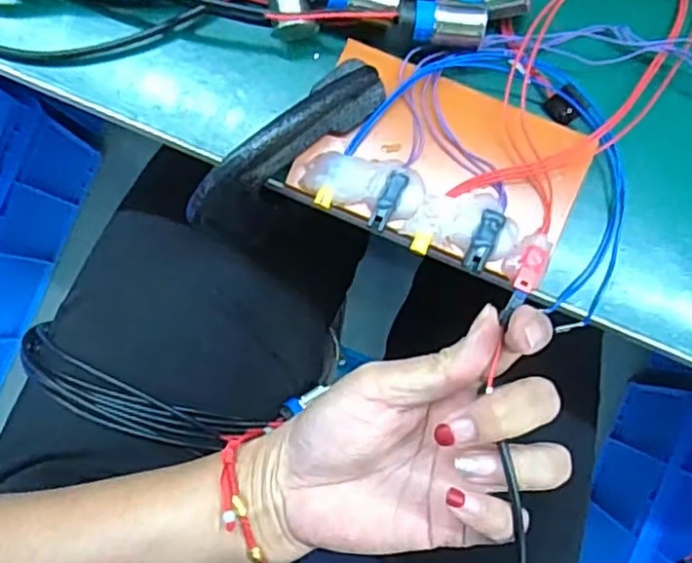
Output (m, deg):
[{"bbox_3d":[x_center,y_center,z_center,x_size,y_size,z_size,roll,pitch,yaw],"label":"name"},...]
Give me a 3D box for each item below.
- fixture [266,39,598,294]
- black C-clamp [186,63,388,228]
[{"bbox_3d":[0.040,-0.049,0.290,0.113,0.020,0.072,25,87,2],"label":"fixture"},{"bbox_3d":[-0.023,-0.055,0.281,0.095,0.046,0.017,-39,87,-1],"label":"black C-clamp"}]

